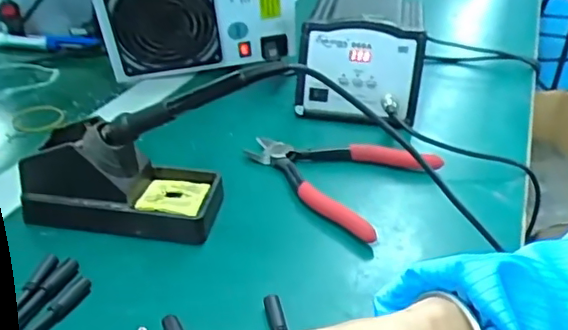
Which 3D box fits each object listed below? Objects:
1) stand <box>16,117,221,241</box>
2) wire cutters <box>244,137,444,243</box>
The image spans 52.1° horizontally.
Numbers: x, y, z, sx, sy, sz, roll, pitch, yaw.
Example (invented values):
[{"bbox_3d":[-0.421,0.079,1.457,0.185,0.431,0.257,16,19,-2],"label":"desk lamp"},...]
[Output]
[{"bbox_3d":[-0.128,0.007,0.468,0.146,0.066,0.071,3,31,5],"label":"stand"},{"bbox_3d":[0.043,0.001,0.540,0.161,0.019,0.140,24,37,29],"label":"wire cutters"}]

